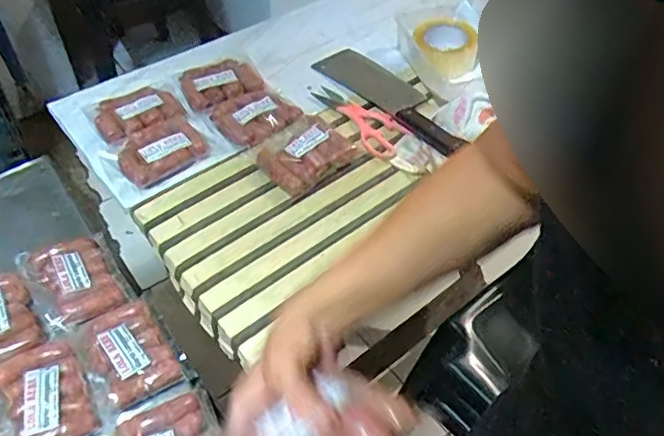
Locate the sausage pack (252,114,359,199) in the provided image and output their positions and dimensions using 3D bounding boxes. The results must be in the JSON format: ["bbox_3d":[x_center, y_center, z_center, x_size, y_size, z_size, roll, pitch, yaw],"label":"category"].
[{"bbox_3d":[-0.044,-0.096,0.837,0.116,0.032,0.139,35,55,27],"label":"sausage pack"}]

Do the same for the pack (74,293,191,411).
[{"bbox_3d":[-0.251,0.161,0.699,0.095,0.028,0.130,-28,53,-25],"label":"pack"}]

